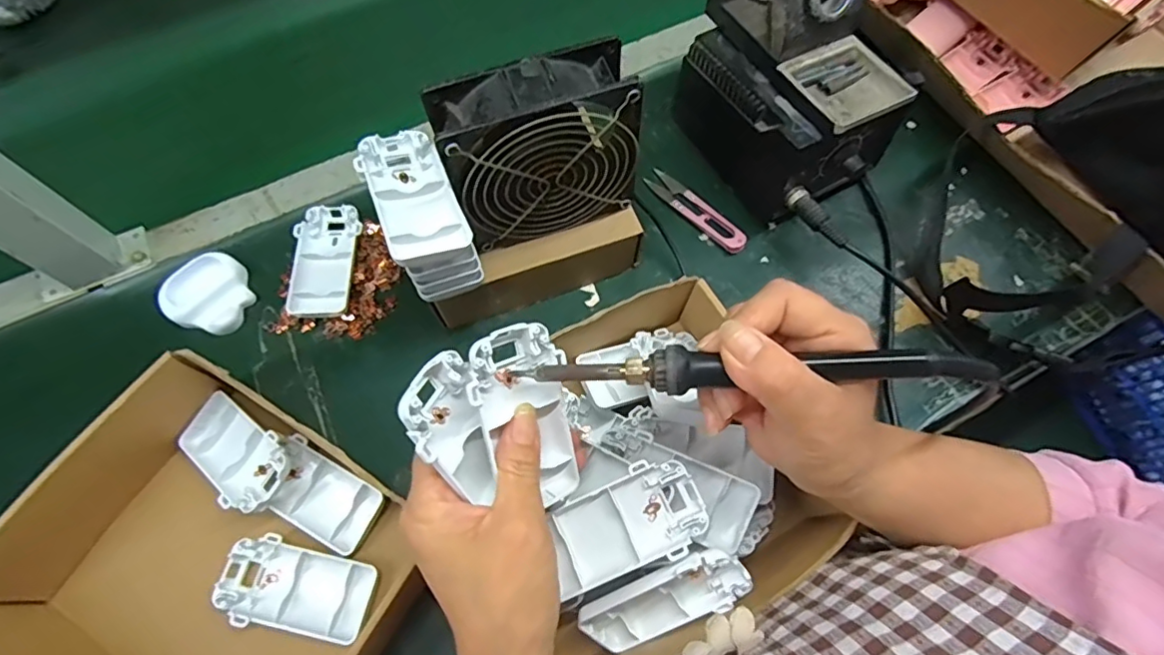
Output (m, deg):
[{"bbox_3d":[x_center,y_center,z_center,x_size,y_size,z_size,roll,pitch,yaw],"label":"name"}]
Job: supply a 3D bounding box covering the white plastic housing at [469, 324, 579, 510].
[{"bbox_3d":[-0.024,0.043,0.281,0.050,0.024,0.096,-28,114,-12],"label":"white plastic housing"}]

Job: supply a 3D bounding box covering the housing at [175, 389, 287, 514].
[{"bbox_3d":[-0.231,0.083,0.376,0.098,0.019,0.046,27,68,29],"label":"housing"}]

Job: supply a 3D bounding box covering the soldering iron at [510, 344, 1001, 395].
[{"bbox_3d":[0.074,0.019,0.253,0.204,0.013,0.019,-1,66,7],"label":"soldering iron"}]

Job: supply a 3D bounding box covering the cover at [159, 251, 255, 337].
[{"bbox_3d":[-0.288,-0.027,0.438,0.062,0.019,0.059,23,69,8],"label":"cover"}]

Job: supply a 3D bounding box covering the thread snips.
[{"bbox_3d":[0.097,-0.101,0.476,0.022,0.012,0.104,-39,73,-15],"label":"thread snips"}]

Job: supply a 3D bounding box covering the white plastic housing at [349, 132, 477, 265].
[{"bbox_3d":[-0.101,-0.079,0.335,0.045,0.017,0.094,-24,70,-11],"label":"white plastic housing"}]

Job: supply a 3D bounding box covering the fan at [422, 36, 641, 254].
[{"bbox_3d":[-0.027,-0.110,0.360,0.114,0.113,0.042,-17,69,-8],"label":"fan"}]

